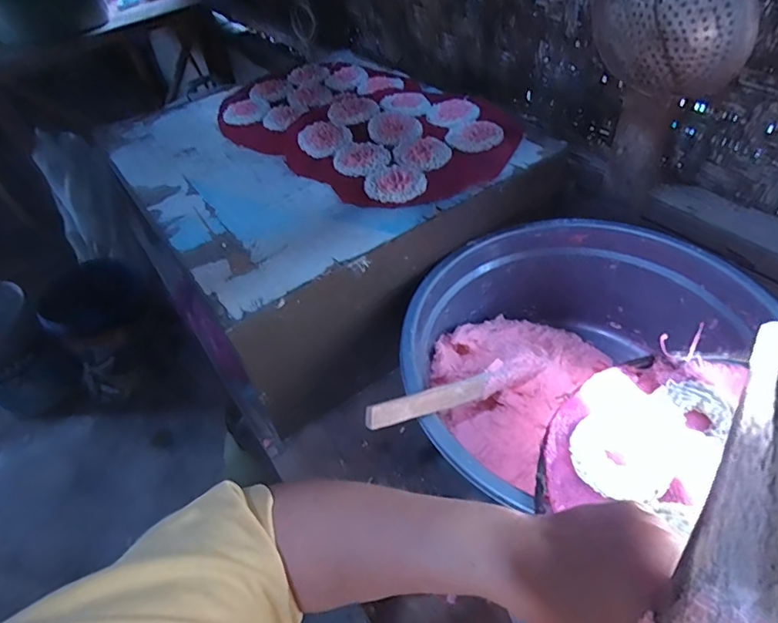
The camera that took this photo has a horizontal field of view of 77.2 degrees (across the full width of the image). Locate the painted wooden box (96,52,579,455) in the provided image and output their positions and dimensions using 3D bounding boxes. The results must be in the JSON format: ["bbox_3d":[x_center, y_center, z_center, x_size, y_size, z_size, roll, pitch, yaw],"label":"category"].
[{"bbox_3d":[-0.124,-0.173,0.809,0.538,0.231,0.588,-38,53,-26],"label":"painted wooden box"}]

